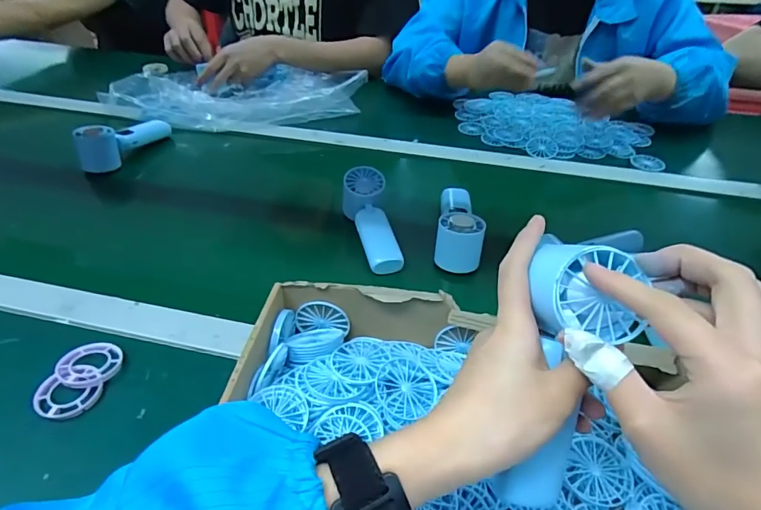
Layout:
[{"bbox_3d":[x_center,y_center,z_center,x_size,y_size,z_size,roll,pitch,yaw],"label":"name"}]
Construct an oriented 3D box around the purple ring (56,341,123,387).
[{"bbox_3d":[-0.269,0.101,0.425,0.047,0.013,0.050,1,41,-1],"label":"purple ring"}]

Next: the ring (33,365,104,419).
[{"bbox_3d":[-0.274,0.120,0.403,0.050,0.005,0.045,-11,54,-22],"label":"ring"}]

